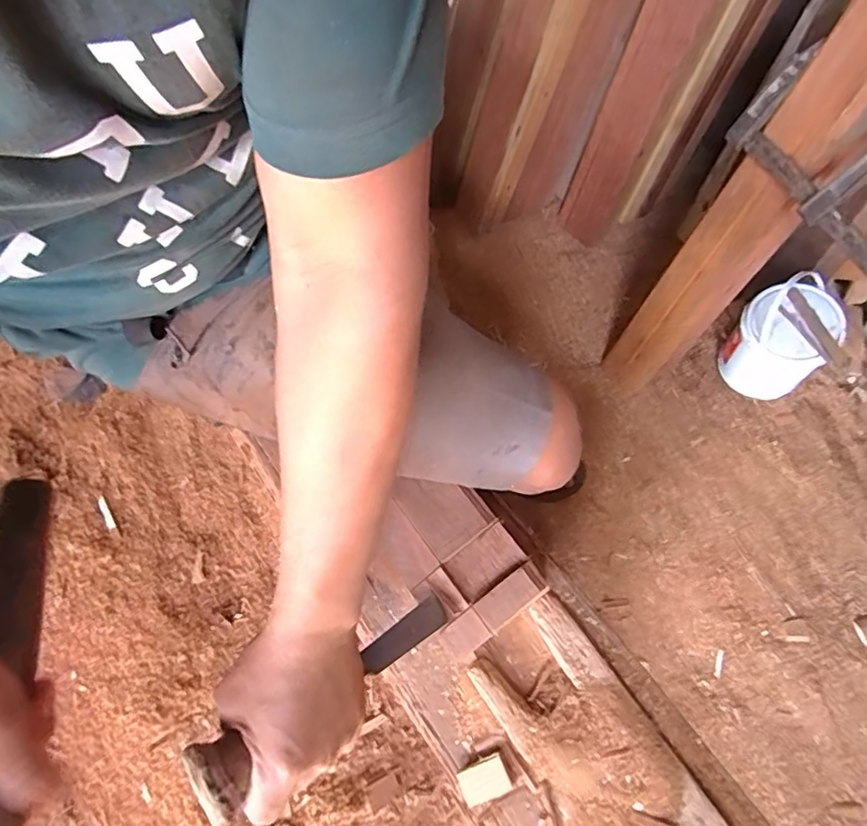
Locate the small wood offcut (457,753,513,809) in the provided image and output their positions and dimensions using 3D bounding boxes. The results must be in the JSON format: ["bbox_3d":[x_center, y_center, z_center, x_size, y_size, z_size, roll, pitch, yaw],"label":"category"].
[{"bbox_3d":[0.042,0.312,0.485,0.042,0.004,0.029,-30,69,8],"label":"small wood offcut"}]

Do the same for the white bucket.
[{"bbox_3d":[0.712,-0.151,1.187,0.161,0.204,0.179,-37,72,-11],"label":"white bucket"}]

